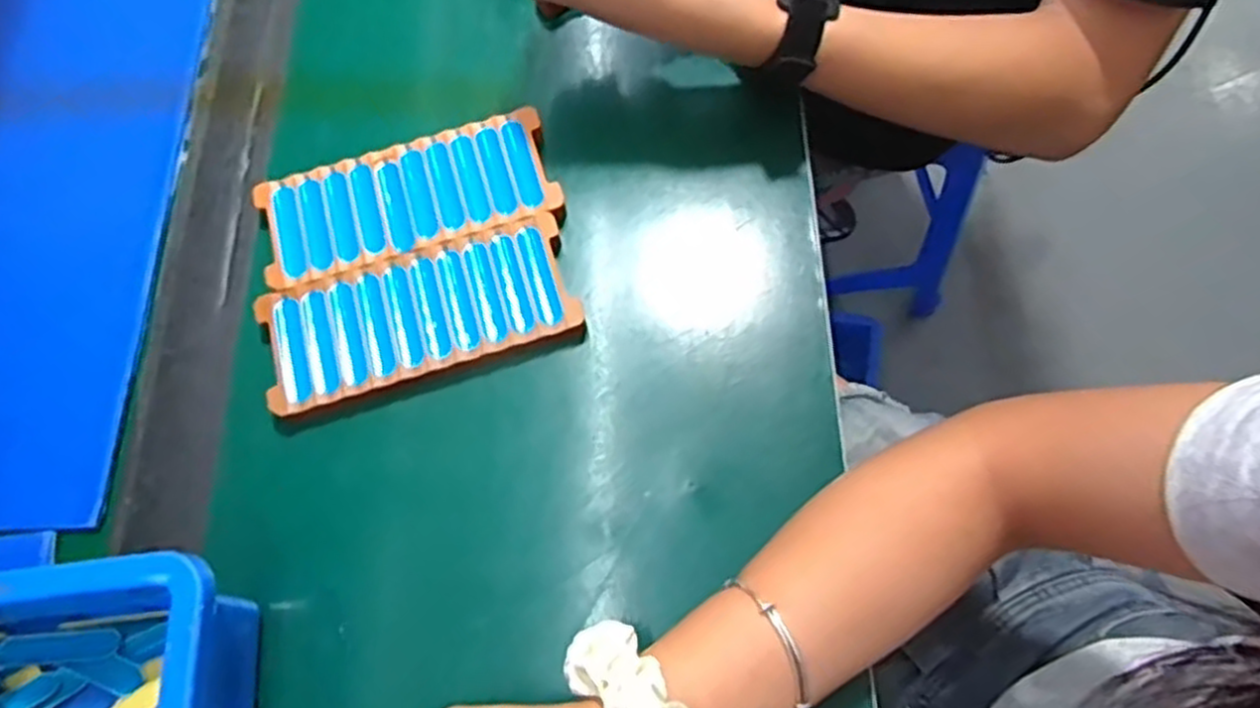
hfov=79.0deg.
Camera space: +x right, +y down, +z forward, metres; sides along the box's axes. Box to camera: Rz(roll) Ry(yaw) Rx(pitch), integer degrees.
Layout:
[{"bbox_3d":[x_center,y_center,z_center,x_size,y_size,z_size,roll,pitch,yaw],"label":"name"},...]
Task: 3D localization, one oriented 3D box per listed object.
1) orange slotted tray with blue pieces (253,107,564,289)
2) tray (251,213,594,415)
[{"bbox_3d":[-0.132,-0.092,0.457,0.171,0.016,0.071,-17,69,-4],"label":"orange slotted tray with blue pieces"},{"bbox_3d":[-0.117,-0.021,0.428,0.170,0.011,0.075,-17,69,-3],"label":"tray"}]

